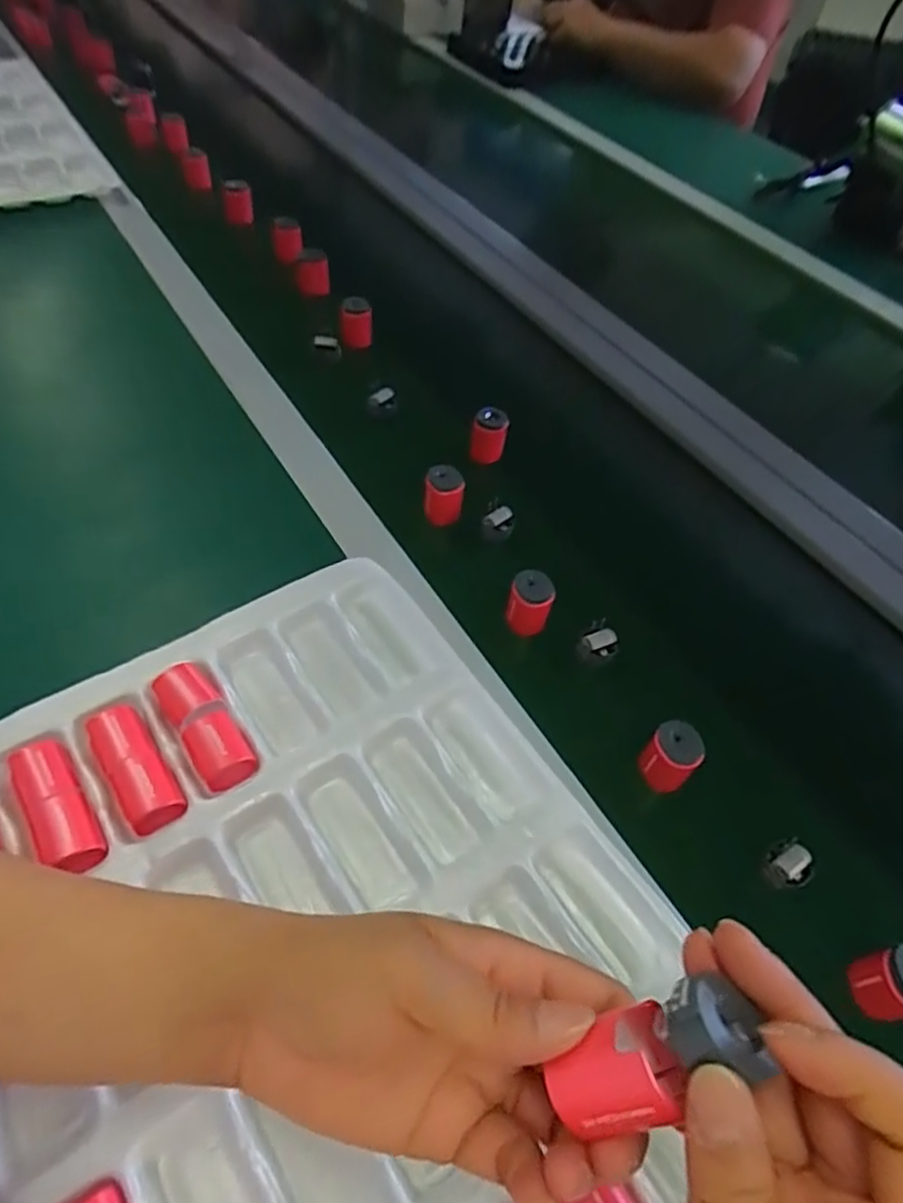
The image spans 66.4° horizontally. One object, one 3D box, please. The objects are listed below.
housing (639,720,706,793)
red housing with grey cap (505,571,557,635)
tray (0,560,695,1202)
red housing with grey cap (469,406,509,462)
[{"bbox_3d":[0.139,0.098,0.434,0.031,0.033,0.032,2,53,-3],"label":"housing"},{"bbox_3d":[0.057,0.001,0.497,0.030,0.034,0.033,17,54,8],"label":"red housing with grey cap"},{"bbox_3d":[-0.055,0.182,0.342,0.320,0.037,0.444,-28,60,-23],"label":"tray"},{"bbox_3d":[0.033,-0.145,0.606,0.030,0.041,0.027,10,53,3],"label":"red housing with grey cap"}]

